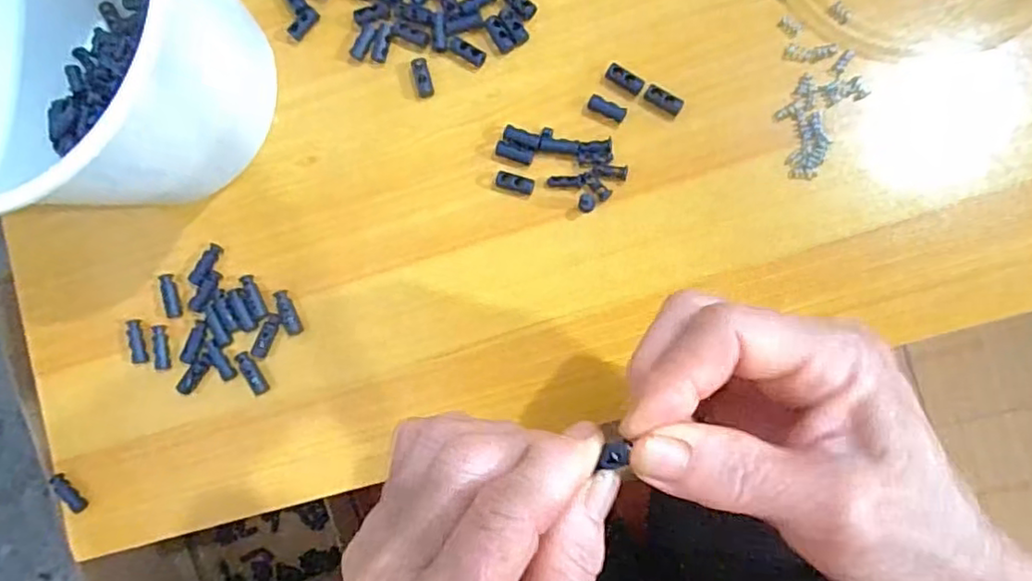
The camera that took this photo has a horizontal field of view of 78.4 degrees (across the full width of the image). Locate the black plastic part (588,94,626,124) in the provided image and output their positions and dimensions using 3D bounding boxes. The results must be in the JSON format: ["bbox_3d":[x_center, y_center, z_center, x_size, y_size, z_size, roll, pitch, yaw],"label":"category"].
[{"bbox_3d":[0.043,-0.087,0.304,0.019,0.005,0.007,26,92,-4],"label":"black plastic part"}]

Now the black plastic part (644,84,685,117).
[{"bbox_3d":[0.070,-0.090,0.300,0.019,0.007,0.008,32,92,9],"label":"black plastic part"}]

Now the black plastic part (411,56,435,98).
[{"bbox_3d":[-0.047,-0.107,0.318,0.008,0.007,0.020,-13,98,8],"label":"black plastic part"}]

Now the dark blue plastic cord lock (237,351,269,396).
[{"bbox_3d":[-0.136,0.043,0.326,0.008,0.007,0.025,-39,83,5],"label":"dark blue plastic cord lock"}]

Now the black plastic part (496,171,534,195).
[{"bbox_3d":[0.000,-0.052,0.310,0.018,0.005,0.008,16,90,9],"label":"black plastic part"}]

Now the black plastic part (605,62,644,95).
[{"bbox_3d":[0.053,-0.102,0.304,0.019,0.006,0.009,32,92,9],"label":"black plastic part"}]

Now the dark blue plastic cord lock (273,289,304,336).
[{"bbox_3d":[-0.117,0.012,0.326,0.009,0.005,0.024,-21,85,7],"label":"dark blue plastic cord lock"}]

